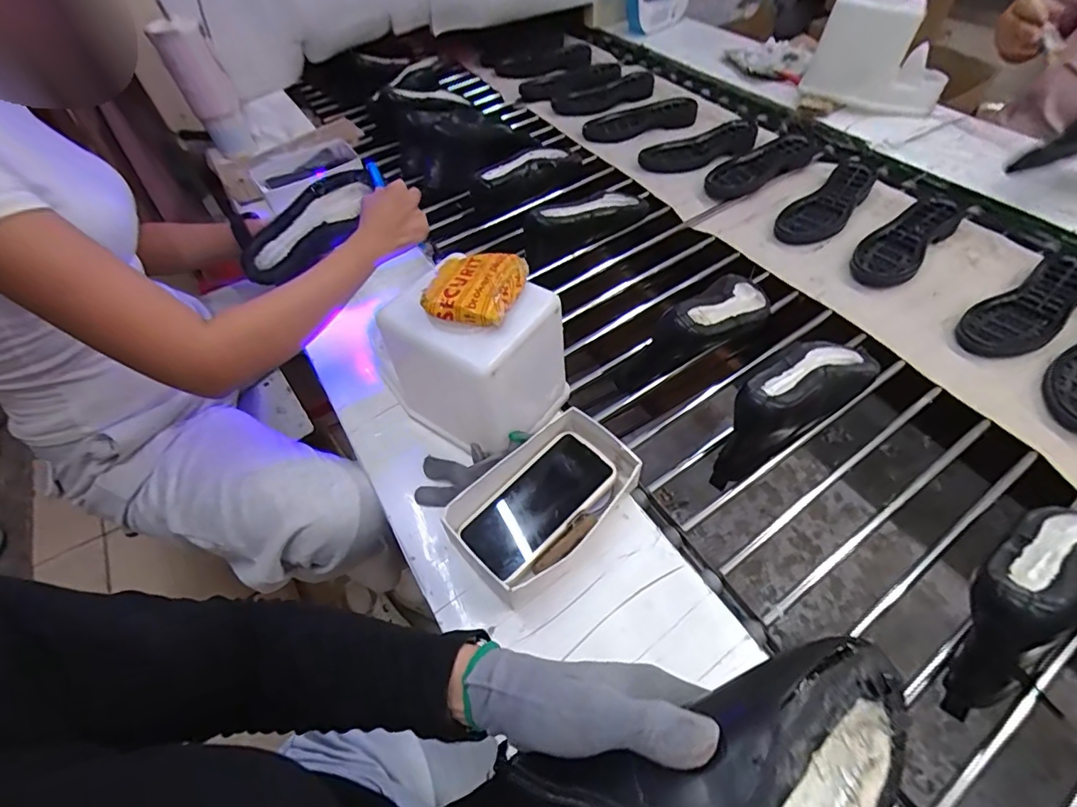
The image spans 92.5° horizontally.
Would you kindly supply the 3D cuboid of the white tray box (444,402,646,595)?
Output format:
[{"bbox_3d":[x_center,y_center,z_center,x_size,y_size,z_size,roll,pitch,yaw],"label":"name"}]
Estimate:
[{"bbox_3d":[0.011,0.100,0.527,0.190,0.054,0.116,-39,59,-23],"label":"white tray box"}]

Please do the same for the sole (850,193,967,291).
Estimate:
[{"bbox_3d":[0.595,-0.268,0.832,0.259,0.032,0.091,-39,59,-23],"label":"sole"}]

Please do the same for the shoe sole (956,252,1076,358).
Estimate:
[{"bbox_3d":[0.688,-0.138,0.716,0.249,0.034,0.088,-29,55,-17],"label":"shoe sole"}]

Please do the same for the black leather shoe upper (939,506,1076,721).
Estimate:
[{"bbox_3d":[0.456,0.163,0.463,0.251,0.100,0.087,-30,56,-18],"label":"black leather shoe upper"}]

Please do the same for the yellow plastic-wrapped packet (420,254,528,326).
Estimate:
[{"bbox_3d":[-0.062,-0.116,0.506,0.082,0.022,0.086,12,54,13],"label":"yellow plastic-wrapped packet"}]

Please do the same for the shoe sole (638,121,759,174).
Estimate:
[{"bbox_3d":[0.337,-0.525,1.062,0.273,0.027,0.115,-22,54,-12],"label":"shoe sole"}]

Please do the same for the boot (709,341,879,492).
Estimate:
[{"bbox_3d":[0.314,-0.001,0.630,0.245,0.114,0.078,-34,57,-21],"label":"boot"}]

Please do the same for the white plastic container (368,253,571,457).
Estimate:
[{"bbox_3d":[-0.068,-0.046,0.567,0.162,0.184,0.133,22,57,20],"label":"white plastic container"}]

